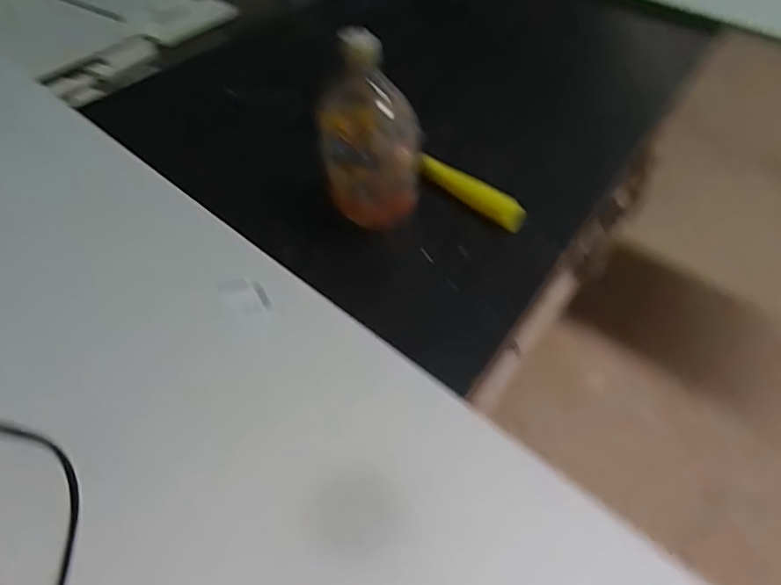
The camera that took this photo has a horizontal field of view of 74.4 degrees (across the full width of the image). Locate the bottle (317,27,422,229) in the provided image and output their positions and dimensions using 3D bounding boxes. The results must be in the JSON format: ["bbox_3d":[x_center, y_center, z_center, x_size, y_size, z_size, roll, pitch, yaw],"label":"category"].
[{"bbox_3d":[-0.024,-0.171,0.541,0.102,0.188,0.103,-2,52,-3],"label":"bottle"}]

